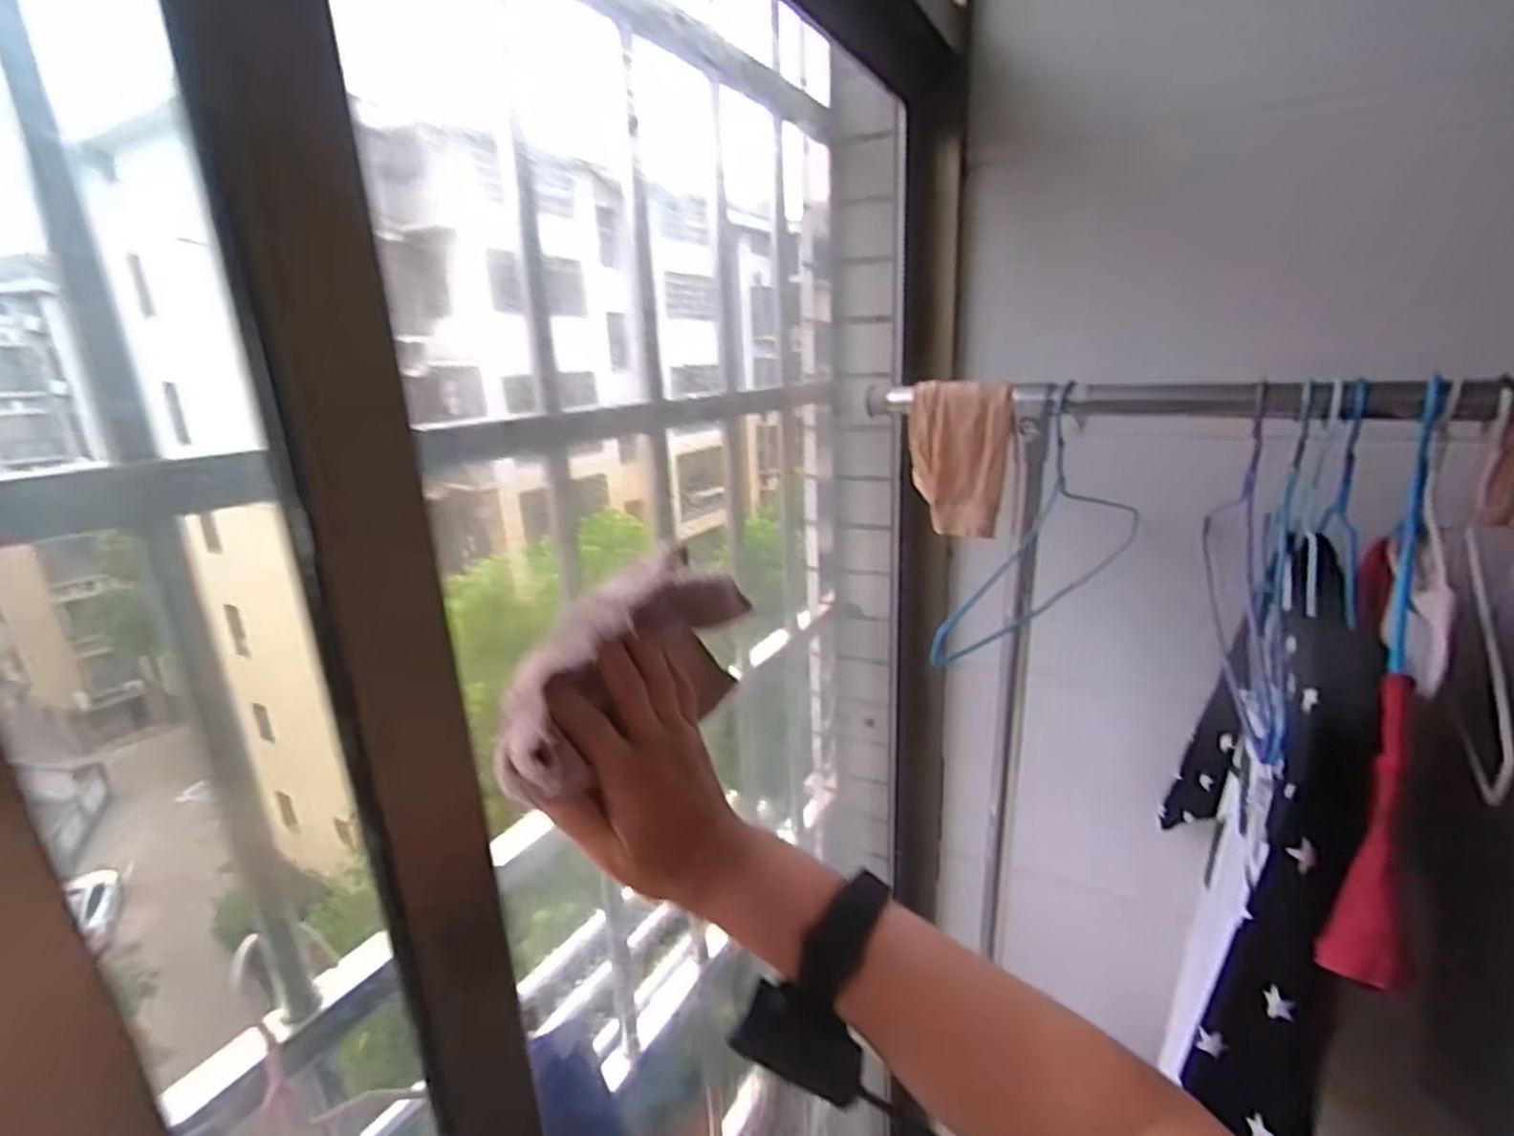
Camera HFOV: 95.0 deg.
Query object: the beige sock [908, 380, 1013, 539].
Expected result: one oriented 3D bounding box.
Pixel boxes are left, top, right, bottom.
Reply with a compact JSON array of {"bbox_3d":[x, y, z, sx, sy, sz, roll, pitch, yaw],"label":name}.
[{"bbox_3d":[0.189,-0.103,0.657,0.091,0.138,0.019,8,18,28],"label":"beige sock"}]

